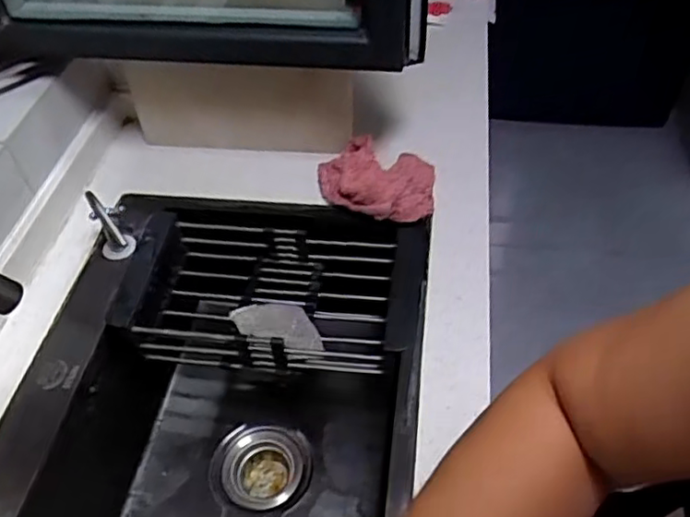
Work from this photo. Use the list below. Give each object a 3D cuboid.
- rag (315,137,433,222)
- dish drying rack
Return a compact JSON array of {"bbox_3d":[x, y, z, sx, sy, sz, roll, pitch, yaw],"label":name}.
[{"bbox_3d":[0.041,-0.108,0.817,0.163,0.046,0.102,21,54,20],"label":"rag"},{"bbox_3d":[-0.078,0.050,0.806,0.329,0.081,0.181,5,50,8],"label":"dish drying rack"}]

